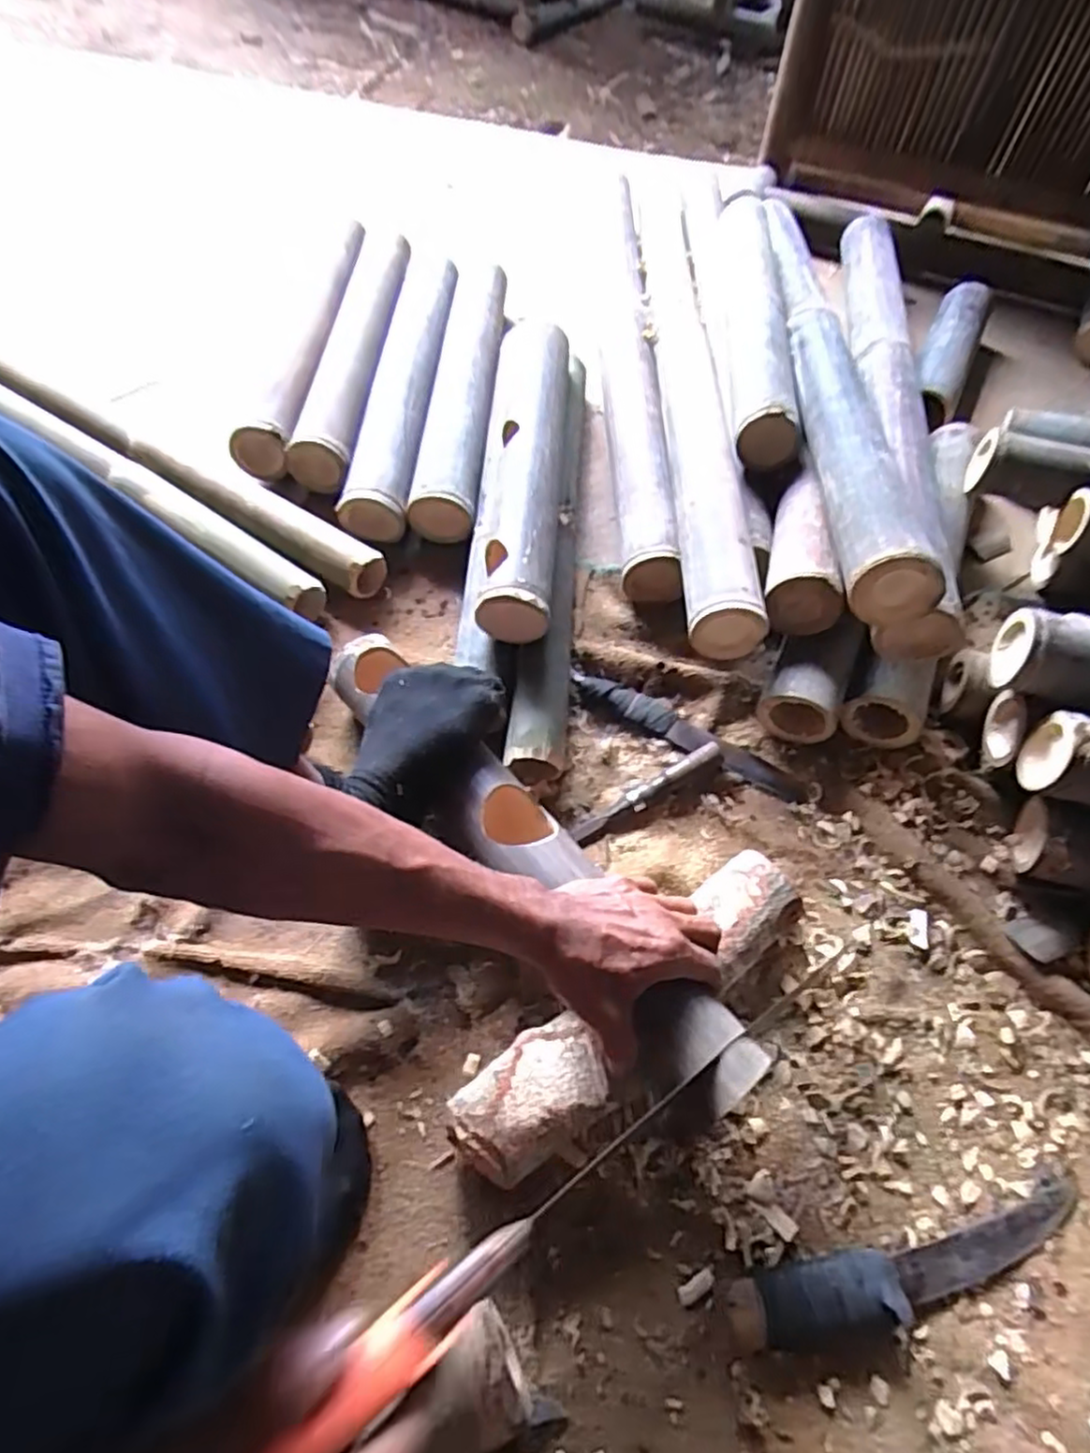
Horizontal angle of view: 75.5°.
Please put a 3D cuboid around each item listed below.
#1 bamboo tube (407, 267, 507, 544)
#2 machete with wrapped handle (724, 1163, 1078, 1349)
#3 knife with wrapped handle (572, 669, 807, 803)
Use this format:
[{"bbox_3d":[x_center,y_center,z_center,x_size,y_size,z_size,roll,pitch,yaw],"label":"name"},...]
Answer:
[{"bbox_3d":[-0.106,-0.481,0.985,0.083,0.099,0.541,5,59,1],"label":"bamboo tube"},{"bbox_3d":[0.269,0.392,0.505,0.286,0.030,0.053,-11,60,-8],"label":"machete with wrapped handle"},{"bbox_3d":[0.151,0.004,0.742,0.264,0.019,0.045,26,62,13],"label":"knife with wrapped handle"}]

